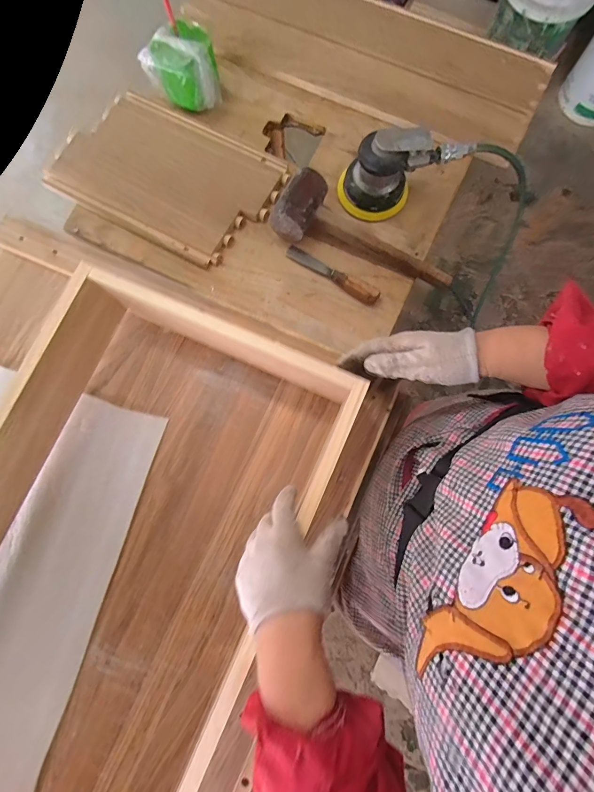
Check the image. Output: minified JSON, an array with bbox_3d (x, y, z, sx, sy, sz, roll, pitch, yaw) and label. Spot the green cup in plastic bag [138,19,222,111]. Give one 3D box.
[{"bbox_3d":[-0.195,-0.563,0.600,0.101,0.081,0.099,0,78,1],"label":"green cup in plastic bag"}]

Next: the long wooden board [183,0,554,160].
[{"bbox_3d":[0.112,-0.645,0.650,0.665,0.027,0.237,28,80,6],"label":"long wooden board"}]

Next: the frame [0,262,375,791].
[{"bbox_3d":[-0.224,0.219,0.410,0.398,0.135,0.682,27,85,6],"label":"frame"}]

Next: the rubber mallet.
[{"bbox_3d":[0.111,-0.261,0.548,0.289,0.066,0.093,20,79,5],"label":"rubber mallet"}]

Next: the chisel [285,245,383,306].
[{"bbox_3d":[0.056,-0.200,0.563,0.169,0.021,0.028,33,81,7],"label":"chisel"}]

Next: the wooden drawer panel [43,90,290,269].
[{"bbox_3d":[-0.223,-0.382,0.604,0.361,0.011,0.235,28,80,6],"label":"wooden drawer panel"}]

